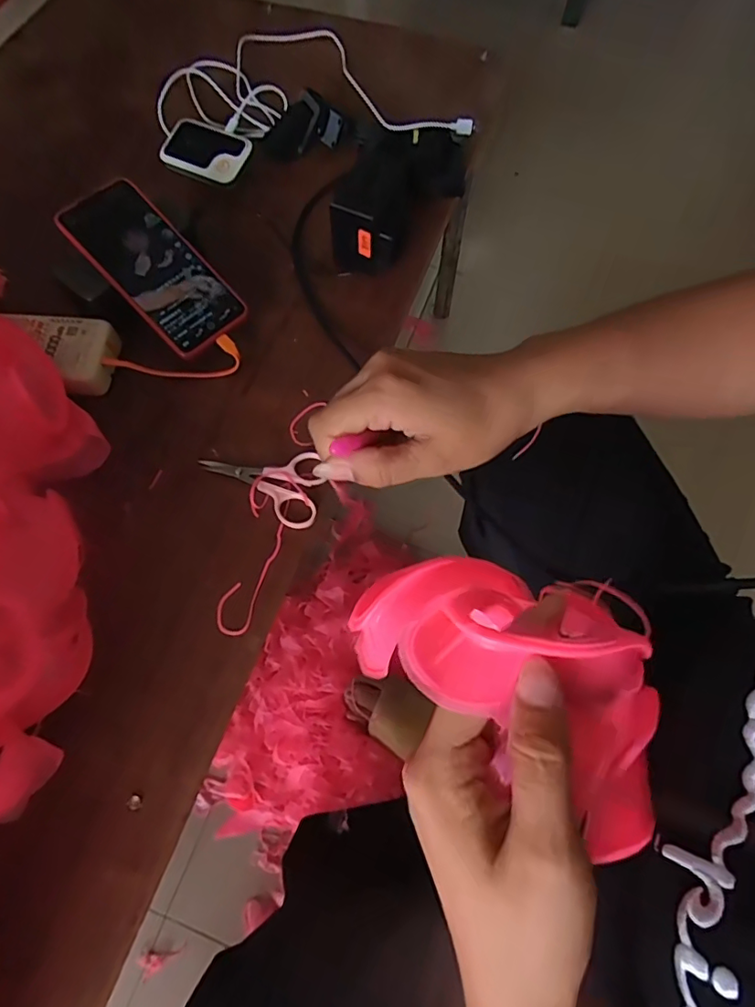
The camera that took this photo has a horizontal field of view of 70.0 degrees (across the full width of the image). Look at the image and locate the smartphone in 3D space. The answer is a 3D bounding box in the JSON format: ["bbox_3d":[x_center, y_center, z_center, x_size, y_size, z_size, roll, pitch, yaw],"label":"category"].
[{"bbox_3d":[-0.194,-0.208,0.472,0.160,0.007,0.075,46,75,-4],"label":"smartphone"}]

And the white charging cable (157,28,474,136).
[{"bbox_3d":[-0.068,-0.483,0.595,0.334,0.027,0.200,2,68,1],"label":"white charging cable"}]

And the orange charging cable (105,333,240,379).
[{"bbox_3d":[-0.179,-0.125,0.477,0.112,0.017,0.031,-11,70,-5],"label":"orange charging cable"}]

